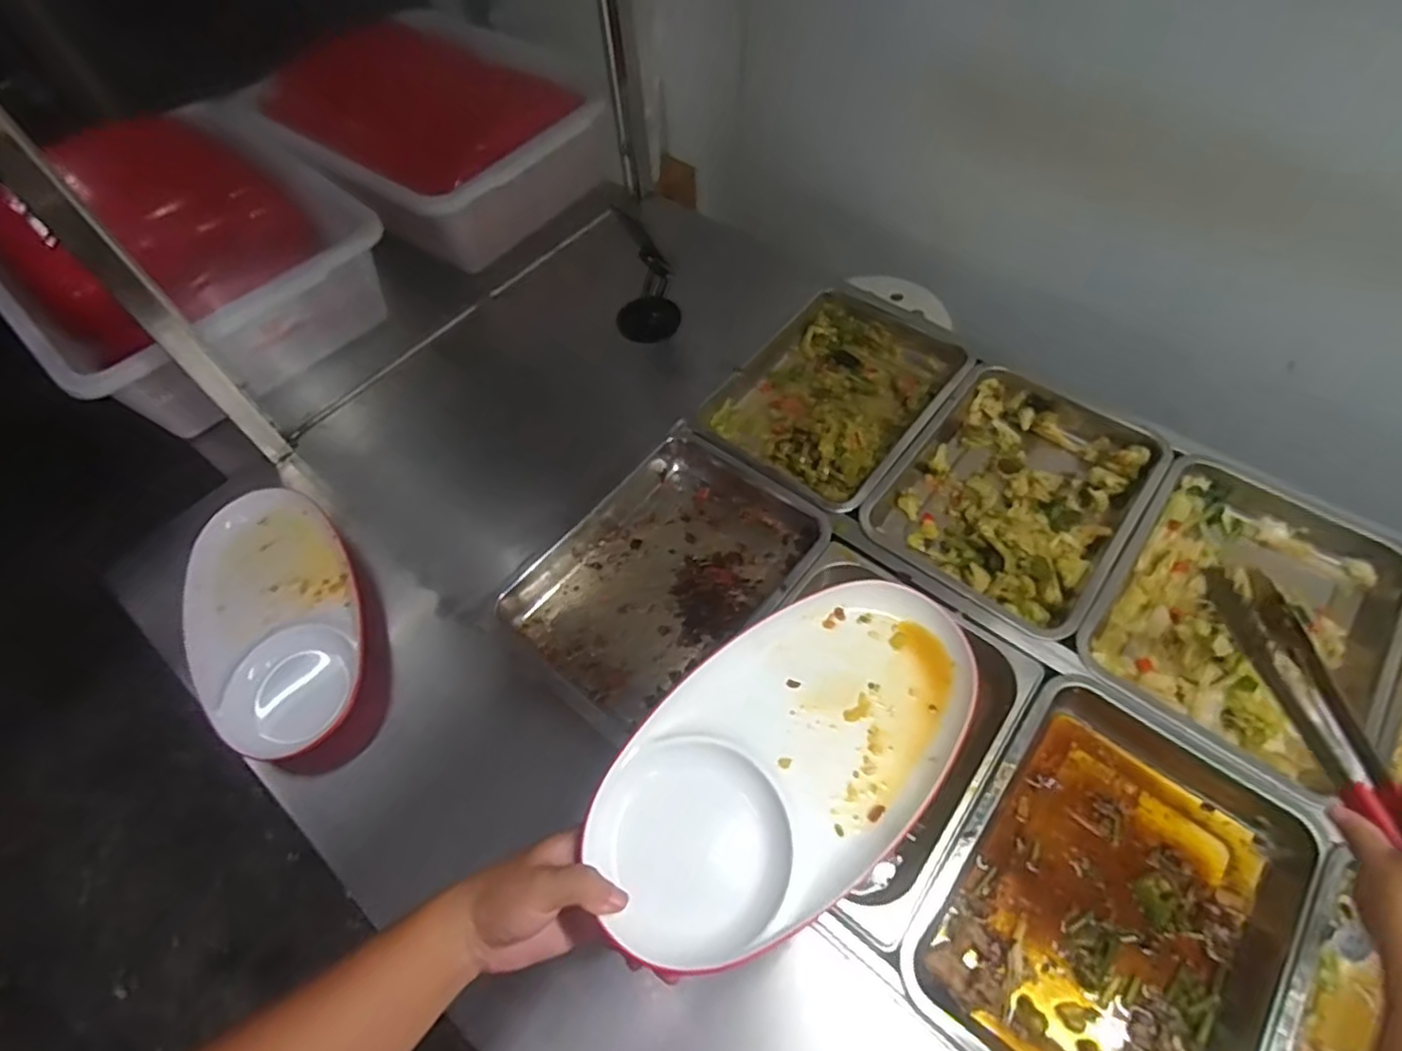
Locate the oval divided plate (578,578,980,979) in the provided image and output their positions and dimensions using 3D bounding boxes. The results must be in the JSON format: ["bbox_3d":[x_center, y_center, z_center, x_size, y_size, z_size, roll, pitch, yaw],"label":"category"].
[{"bbox_3d":[0.073,0.160,0.498,0.178,0.030,0.336,43,57,14],"label":"oval divided plate"}]

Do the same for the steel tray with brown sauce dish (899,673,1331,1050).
[{"bbox_3d":[0.369,0.331,0.605,0.260,0.066,0.364,33,66,21],"label":"steel tray with brown sauce dish"}]

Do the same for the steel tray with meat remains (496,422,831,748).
[{"bbox_3d":[-0.034,0.053,0.817,0.244,0.072,0.373,37,68,22],"label":"steel tray with meat remains"}]

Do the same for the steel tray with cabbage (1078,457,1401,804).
[{"bbox_3d":[0.608,0.081,0.744,0.263,0.057,0.340,35,67,21],"label":"steel tray with cabbage"}]

